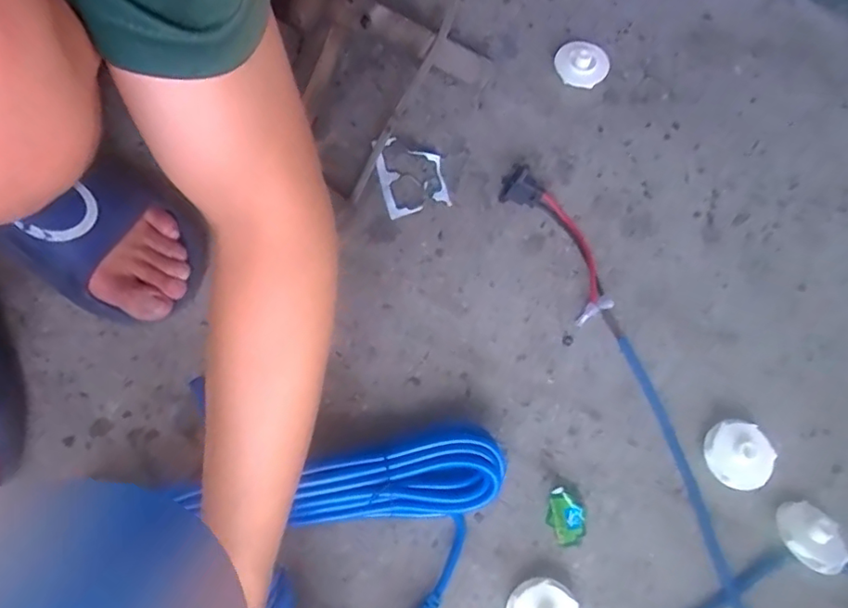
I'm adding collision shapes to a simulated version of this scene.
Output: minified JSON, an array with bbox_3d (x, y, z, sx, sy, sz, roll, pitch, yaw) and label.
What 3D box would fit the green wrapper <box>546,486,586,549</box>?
[{"bbox_3d":[0.115,0.171,0.455,0.032,0.018,0.042,7,70,0],"label":"green wrapper"}]

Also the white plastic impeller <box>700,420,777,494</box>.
[{"bbox_3d":[0.256,0.124,0.468,0.050,0.027,0.054,1,70,-2],"label":"white plastic impeller"}]

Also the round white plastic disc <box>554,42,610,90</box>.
[{"bbox_3d":[0.169,-0.252,0.597,0.054,0.025,0.044,-29,74,-12],"label":"round white plastic disc"}]

